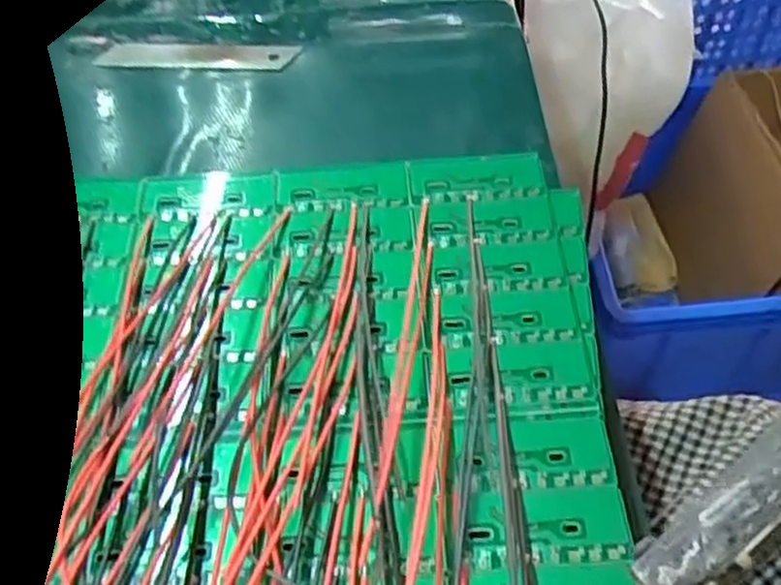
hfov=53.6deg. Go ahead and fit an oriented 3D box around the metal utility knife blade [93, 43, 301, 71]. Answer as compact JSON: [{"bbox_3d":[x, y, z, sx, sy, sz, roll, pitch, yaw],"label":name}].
[{"bbox_3d":[-0.093,-0.115,0.378,0.094,0.008,0.018,1,53,4],"label":"metal utility knife blade"}]

